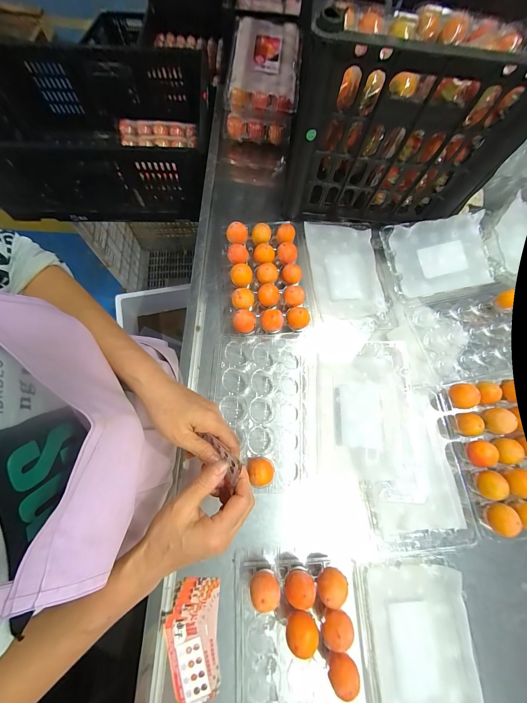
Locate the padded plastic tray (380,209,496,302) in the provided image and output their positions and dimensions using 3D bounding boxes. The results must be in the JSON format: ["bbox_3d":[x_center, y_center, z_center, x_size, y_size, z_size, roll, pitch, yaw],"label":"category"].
[{"bbox_3d":[0.344,-0.185,0.528,0.212,0.026,0.142,-13,89,-7],"label":"padded plastic tray"}]

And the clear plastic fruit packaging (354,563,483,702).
[{"bbox_3d":[0.203,0.400,0.351,0.141,0.027,0.202,0,72,-2],"label":"clear plastic fruit packaging"}]

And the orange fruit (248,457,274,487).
[{"bbox_3d":[-0.004,0.179,0.402,0.037,0.043,0.038,1,72,-3],"label":"orange fruit"}]

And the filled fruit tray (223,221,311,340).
[{"bbox_3d":[0.003,-0.141,0.502,0.147,0.054,0.237,0,72,-2],"label":"filled fruit tray"}]

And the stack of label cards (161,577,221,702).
[{"bbox_3d":[-0.094,0.376,0.351,0.070,0.011,0.130,-3,72,-3],"label":"stack of label cards"}]

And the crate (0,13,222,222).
[{"bbox_3d":[-0.452,-0.609,0.761,0.594,0.245,0.402,-3,72,-5],"label":"crate"}]

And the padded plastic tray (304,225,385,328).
[{"bbox_3d":[0.152,-0.158,0.523,0.143,0.031,0.204,-4,72,-3],"label":"padded plastic tray"}]

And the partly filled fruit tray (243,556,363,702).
[{"bbox_3d":[0.050,0.410,0.327,0.157,0.045,0.258,-1,72,-2],"label":"partly filled fruit tray"}]

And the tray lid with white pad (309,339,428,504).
[{"bbox_3d":[0.180,0.103,0.427,0.186,0.038,0.249,1,72,-1],"label":"tray lid with white pad"}]

